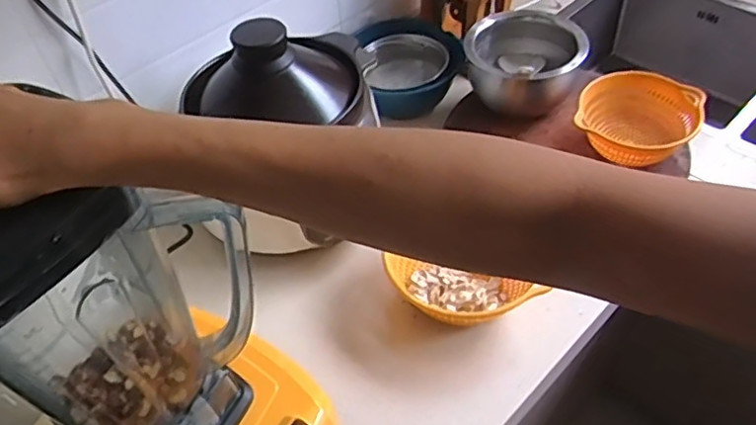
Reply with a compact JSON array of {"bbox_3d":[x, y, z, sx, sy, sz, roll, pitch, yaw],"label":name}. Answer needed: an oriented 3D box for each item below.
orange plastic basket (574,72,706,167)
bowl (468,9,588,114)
[{"bbox_3d":[0.365,-0.127,0.877,0.150,0.077,0.149,-3,48,3],"label":"orange plastic basket"},{"bbox_3d":[0.226,-0.227,0.945,0.157,0.102,0.170,-3,48,3],"label":"bowl"}]

